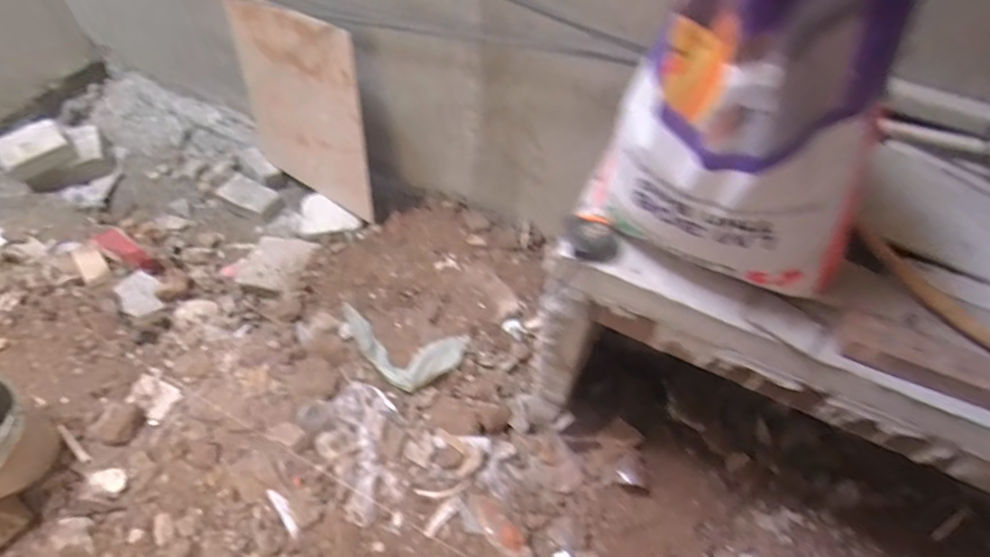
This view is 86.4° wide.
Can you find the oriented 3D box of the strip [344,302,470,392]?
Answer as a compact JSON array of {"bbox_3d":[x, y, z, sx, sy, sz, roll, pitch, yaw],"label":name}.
[{"bbox_3d":[-0.278,0.204,1.469,0.369,0.031,0.194,12,54,9],"label":"strip"}]

